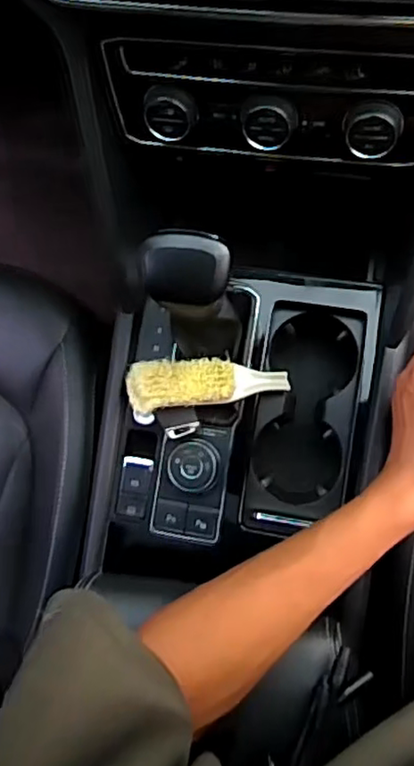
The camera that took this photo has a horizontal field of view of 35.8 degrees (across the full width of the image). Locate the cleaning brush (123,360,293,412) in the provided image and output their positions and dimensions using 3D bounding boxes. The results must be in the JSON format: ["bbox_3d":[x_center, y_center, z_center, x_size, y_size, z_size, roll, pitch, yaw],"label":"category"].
[{"bbox_3d":[0.004,0.000,0.560,0.142,0.022,0.041,-3,86,-12],"label":"cleaning brush"}]

